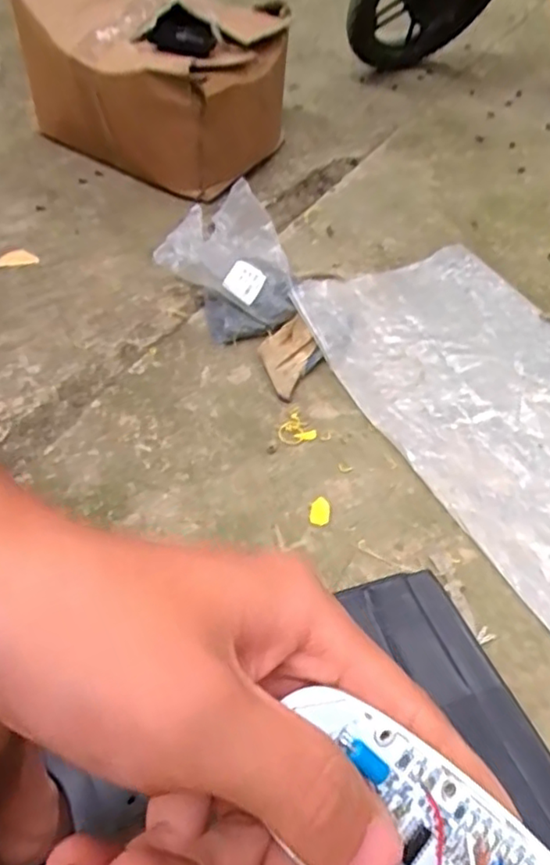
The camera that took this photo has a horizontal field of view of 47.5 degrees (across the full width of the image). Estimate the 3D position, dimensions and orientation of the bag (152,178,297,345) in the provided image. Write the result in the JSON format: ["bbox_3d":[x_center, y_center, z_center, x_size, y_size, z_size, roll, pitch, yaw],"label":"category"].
[{"bbox_3d":[-0.074,-0.239,0.925,0.186,0.122,0.182,-11,53,-9],"label":"bag"}]

